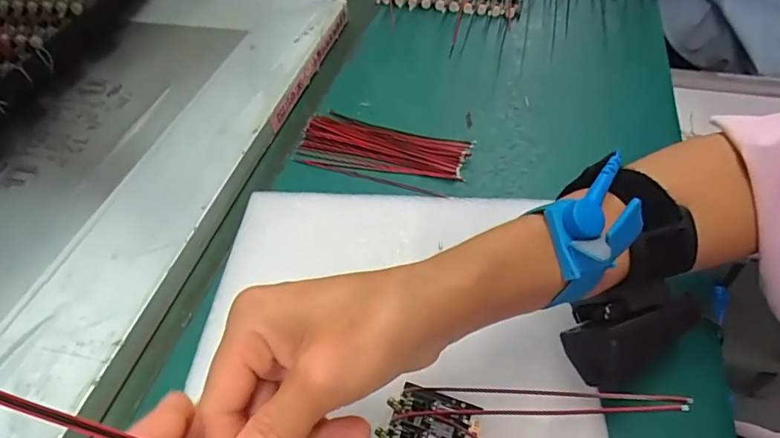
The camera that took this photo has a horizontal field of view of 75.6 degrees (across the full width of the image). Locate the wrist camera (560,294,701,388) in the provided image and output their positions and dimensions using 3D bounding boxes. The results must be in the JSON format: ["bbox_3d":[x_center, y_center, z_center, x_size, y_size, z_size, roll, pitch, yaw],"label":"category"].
[{"bbox_3d":[0.121,0.055,0.251,0.063,0.033,0.036,-14,73,-29],"label":"wrist camera"}]

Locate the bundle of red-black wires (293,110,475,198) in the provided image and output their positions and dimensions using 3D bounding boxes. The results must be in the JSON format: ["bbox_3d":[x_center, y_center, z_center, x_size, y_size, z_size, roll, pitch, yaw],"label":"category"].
[{"bbox_3d":[-0.007,-0.056,0.404,0.133,0.007,0.065,16,50,15],"label":"bundle of red-black wires"}]

